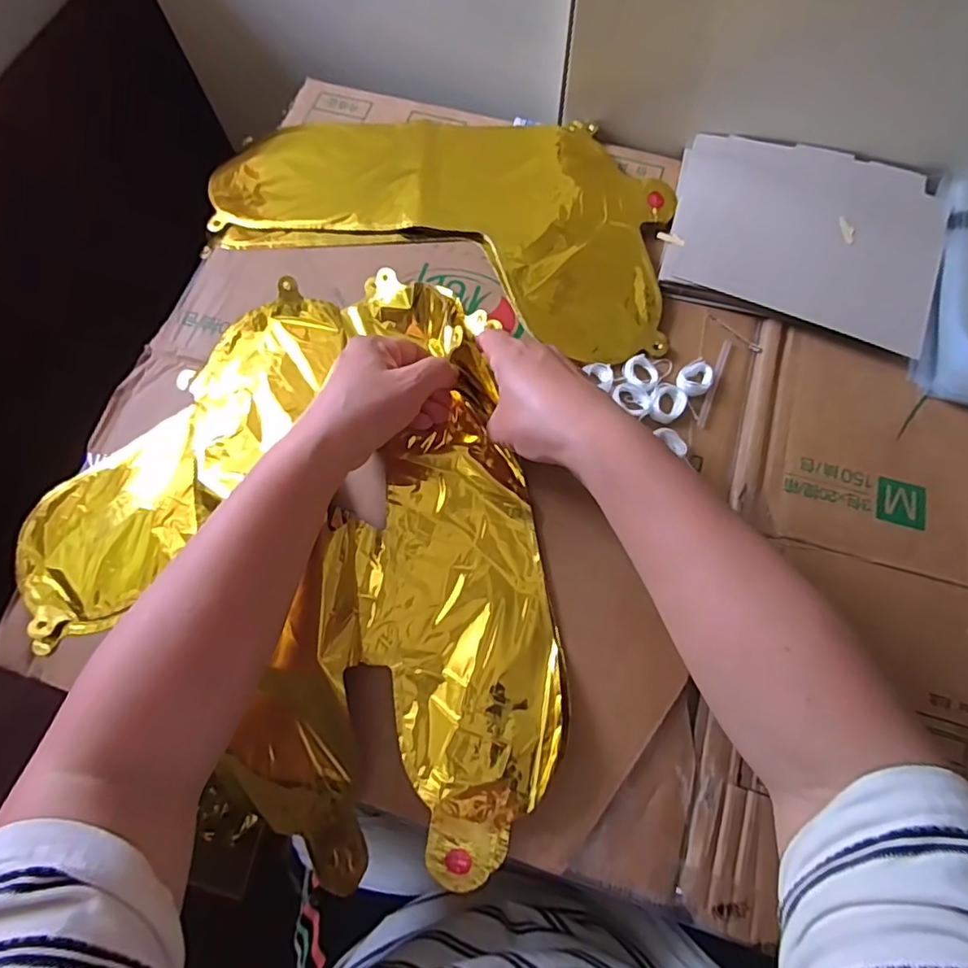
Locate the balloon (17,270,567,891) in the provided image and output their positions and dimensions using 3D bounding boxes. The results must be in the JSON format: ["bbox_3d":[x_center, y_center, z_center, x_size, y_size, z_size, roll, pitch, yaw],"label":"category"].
[{"bbox_3d":[-0.091,0.032,0.394,0.379,0.042,0.350,33,75,11],"label":"balloon"}]

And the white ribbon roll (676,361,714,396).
[{"bbox_3d":[0.162,-0.080,0.428,0.025,0.009,0.029,24,74,8],"label":"white ribbon roll"}]

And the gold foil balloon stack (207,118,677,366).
[{"bbox_3d":[-0.032,-0.244,0.482,0.394,0.016,0.211,17,73,6],"label":"gold foil balloon stack"}]

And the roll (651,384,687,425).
[{"bbox_3d":[0.139,-0.061,0.421,0.025,0.006,0.033,40,77,13],"label":"roll"}]

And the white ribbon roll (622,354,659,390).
[{"bbox_3d":[0.121,-0.087,0.426,0.027,0.004,0.026,0,72,1],"label":"white ribbon roll"}]

